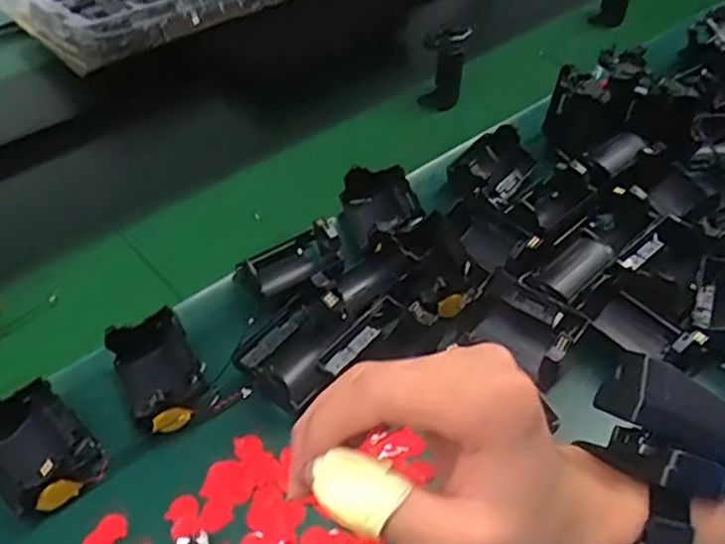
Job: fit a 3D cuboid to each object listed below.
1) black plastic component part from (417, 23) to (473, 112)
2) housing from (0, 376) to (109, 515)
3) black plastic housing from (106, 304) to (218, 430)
[{"bbox_3d":[0.085,-0.215,0.706,0.047,0.090,0.040,6,44,10],"label":"black plastic component part"},{"bbox_3d":[-0.189,0.102,0.388,0.073,0.037,0.053,31,53,31],"label":"housing"},{"bbox_3d":[-0.128,0.064,0.422,0.047,0.044,0.076,-26,48,-22],"label":"black plastic housing"}]

